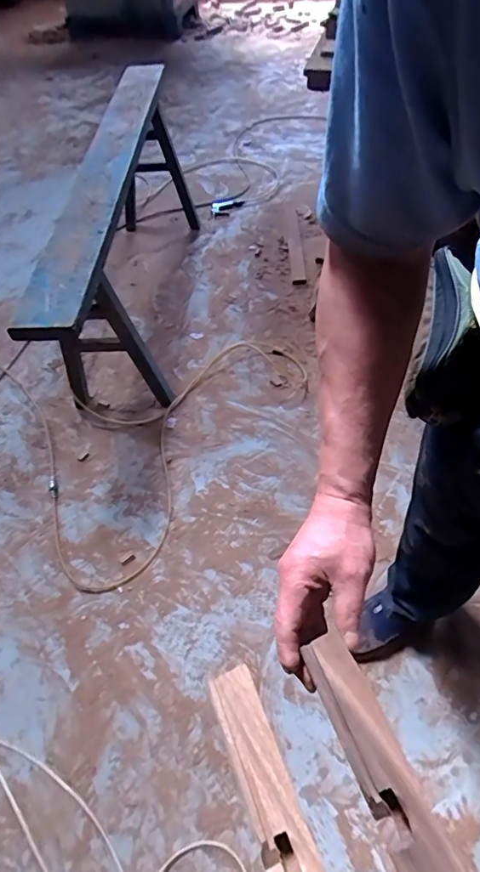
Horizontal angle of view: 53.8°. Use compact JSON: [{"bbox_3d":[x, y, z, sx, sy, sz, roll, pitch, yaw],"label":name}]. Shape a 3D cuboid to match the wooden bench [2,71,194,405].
[{"bbox_3d":[-0.337,-0.600,1.495,0.274,0.515,1.219,-2,55,3],"label":"wooden bench"}]

